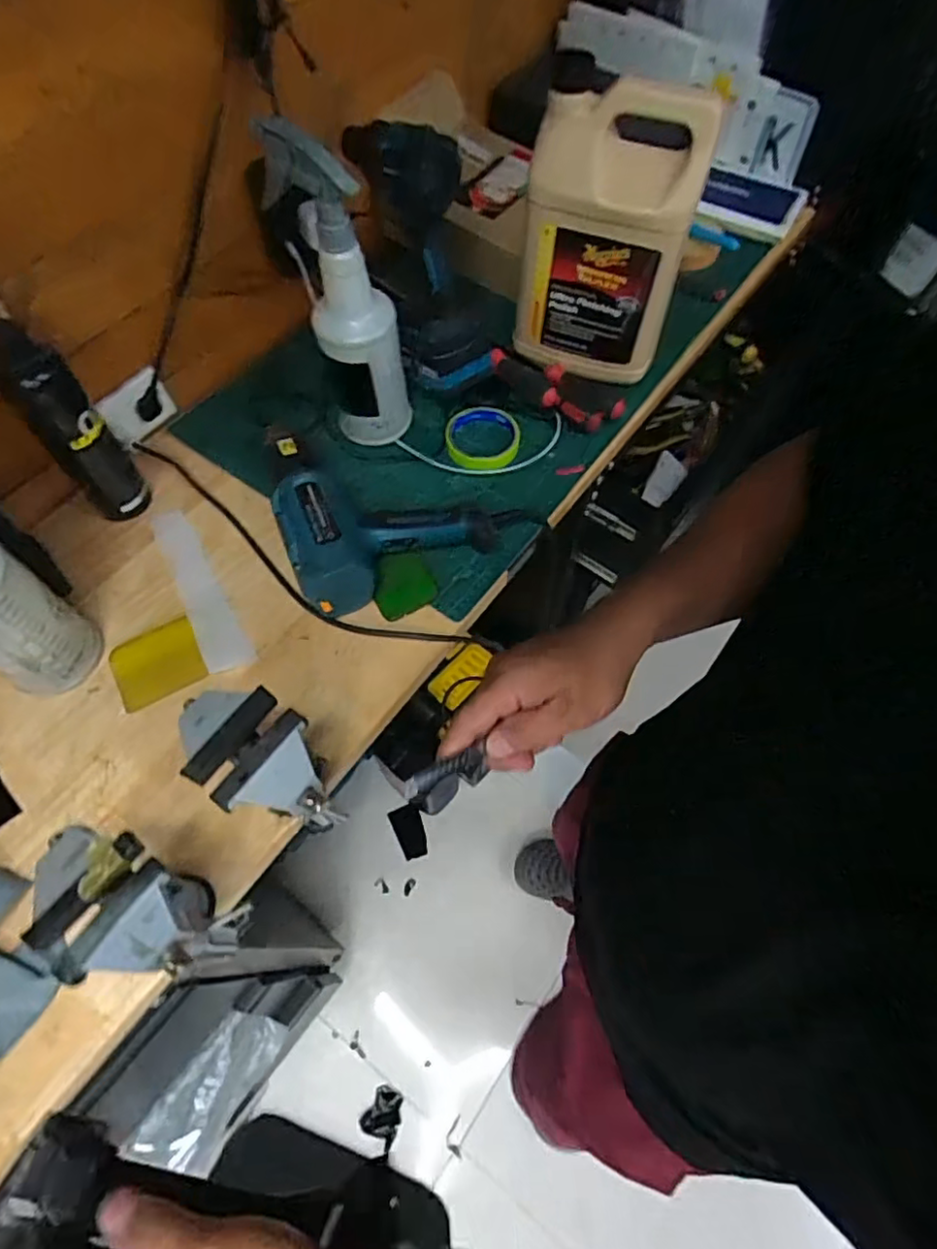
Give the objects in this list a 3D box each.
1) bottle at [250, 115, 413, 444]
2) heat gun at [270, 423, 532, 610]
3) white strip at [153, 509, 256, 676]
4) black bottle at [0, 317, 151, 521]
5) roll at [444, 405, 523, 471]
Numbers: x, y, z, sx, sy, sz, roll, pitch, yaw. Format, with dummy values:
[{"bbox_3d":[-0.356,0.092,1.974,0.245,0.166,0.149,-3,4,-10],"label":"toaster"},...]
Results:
[{"bbox_3d":[-0.120,-0.313,0.624,0.101,0.292,0.072,-10,63,-5],"label":"bottle"},{"bbox_3d":[-0.087,-0.147,0.674,0.248,0.068,0.214,-23,65,-12],"label":"heat gun"},{"bbox_3d":[-0.282,-0.041,0.658,0.044,0.009,0.207,-21,66,-23],"label":"white strip"},{"bbox_3d":[-0.384,-0.187,0.612,0.061,0.219,0.051,-38,69,-18],"label":"black bottle"},{"bbox_3d":[0.018,-0.224,0.745,0.085,0.019,0.088,0,63,0],"label":"roll"}]

